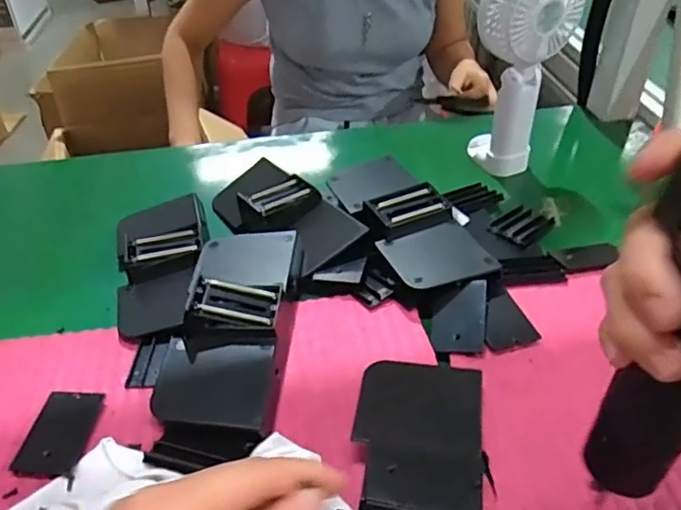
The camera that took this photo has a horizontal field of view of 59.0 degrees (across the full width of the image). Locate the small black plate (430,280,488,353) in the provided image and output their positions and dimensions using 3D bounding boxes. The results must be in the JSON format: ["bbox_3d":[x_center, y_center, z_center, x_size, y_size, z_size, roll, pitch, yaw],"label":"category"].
[{"bbox_3d":[0.083,0.044,0.421,0.036,0.004,0.054,-2,57,20],"label":"small black plate"}]

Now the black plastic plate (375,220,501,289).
[{"bbox_3d":[0.072,0.000,0.445,0.071,0.005,0.059,-17,45,-16],"label":"black plastic plate"}]

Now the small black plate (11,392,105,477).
[{"bbox_3d":[-0.167,0.105,0.359,0.034,0.006,0.056,1,40,3],"label":"small black plate"}]

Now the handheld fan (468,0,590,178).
[{"bbox_3d":[0.156,-0.165,0.544,0.084,0.208,0.059,-14,45,-15],"label":"handheld fan"}]

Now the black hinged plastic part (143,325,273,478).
[{"bbox_3d":[-0.076,0.086,0.363,0.071,0.022,0.082,-2,40,-1],"label":"black hinged plastic part"}]

